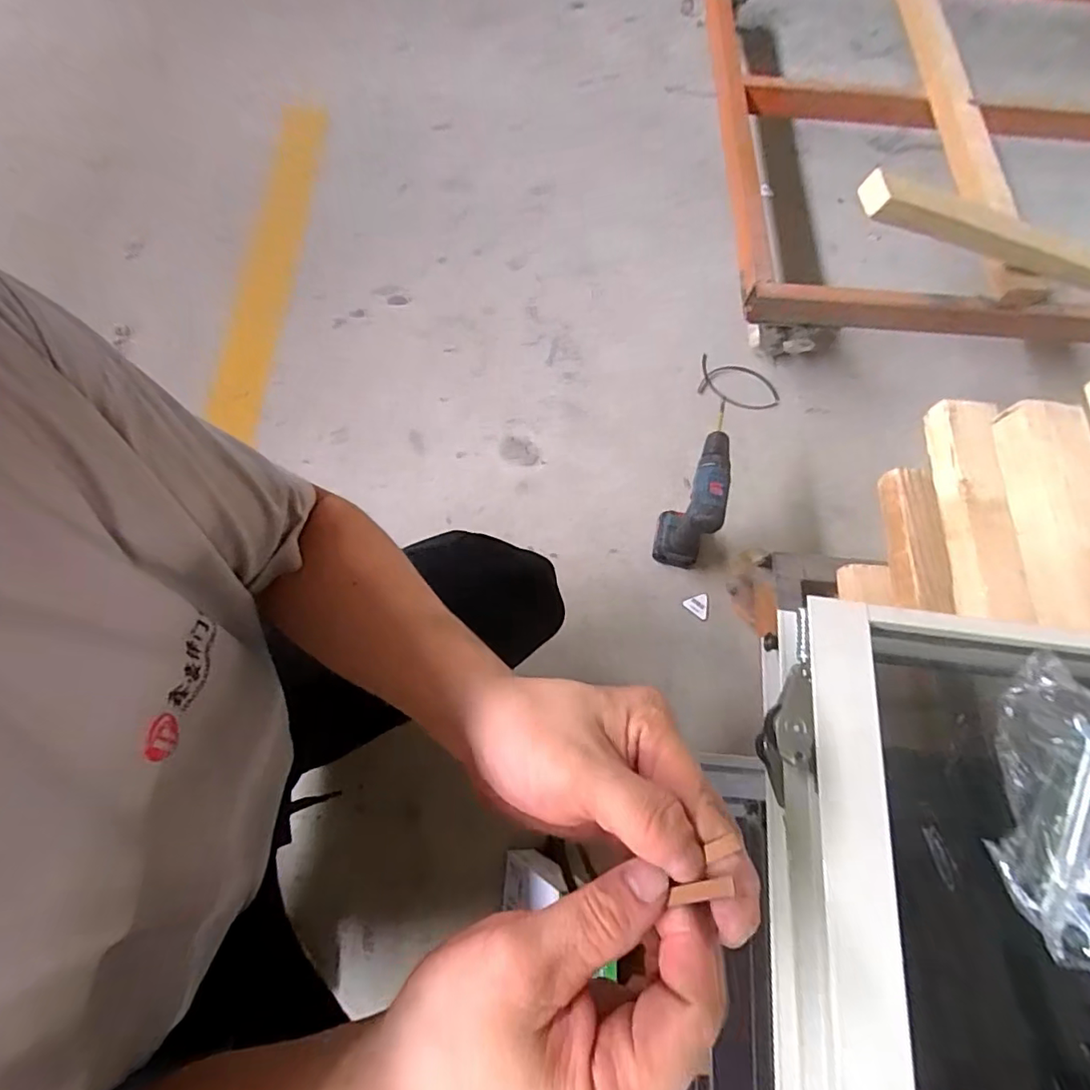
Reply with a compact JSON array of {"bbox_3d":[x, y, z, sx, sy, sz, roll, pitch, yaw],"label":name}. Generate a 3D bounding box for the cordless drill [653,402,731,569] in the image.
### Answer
[{"bbox_3d":[0.239,-0.057,0.836,0.078,0.208,0.152,23,70,5],"label":"cordless drill"}]

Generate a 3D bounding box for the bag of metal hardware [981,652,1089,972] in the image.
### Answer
[{"bbox_3d":[0.279,0.134,0.265,0.106,0.027,0.136,27,71,6],"label":"bag of metal hardware"}]

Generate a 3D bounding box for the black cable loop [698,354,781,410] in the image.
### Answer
[{"bbox_3d":[0.385,-0.315,1.057,0.164,0.013,0.096,18,71,5],"label":"black cable loop"}]

